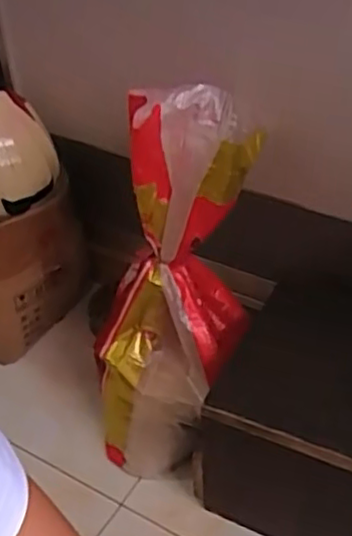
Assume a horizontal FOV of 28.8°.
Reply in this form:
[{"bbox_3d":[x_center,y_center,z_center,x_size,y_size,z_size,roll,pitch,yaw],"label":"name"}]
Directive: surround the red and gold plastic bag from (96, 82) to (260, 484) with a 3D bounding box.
[{"bbox_3d":[-0.015,0.041,1.092,0.217,0.624,0.210,16,21,22],"label":"red and gold plastic bag"}]

